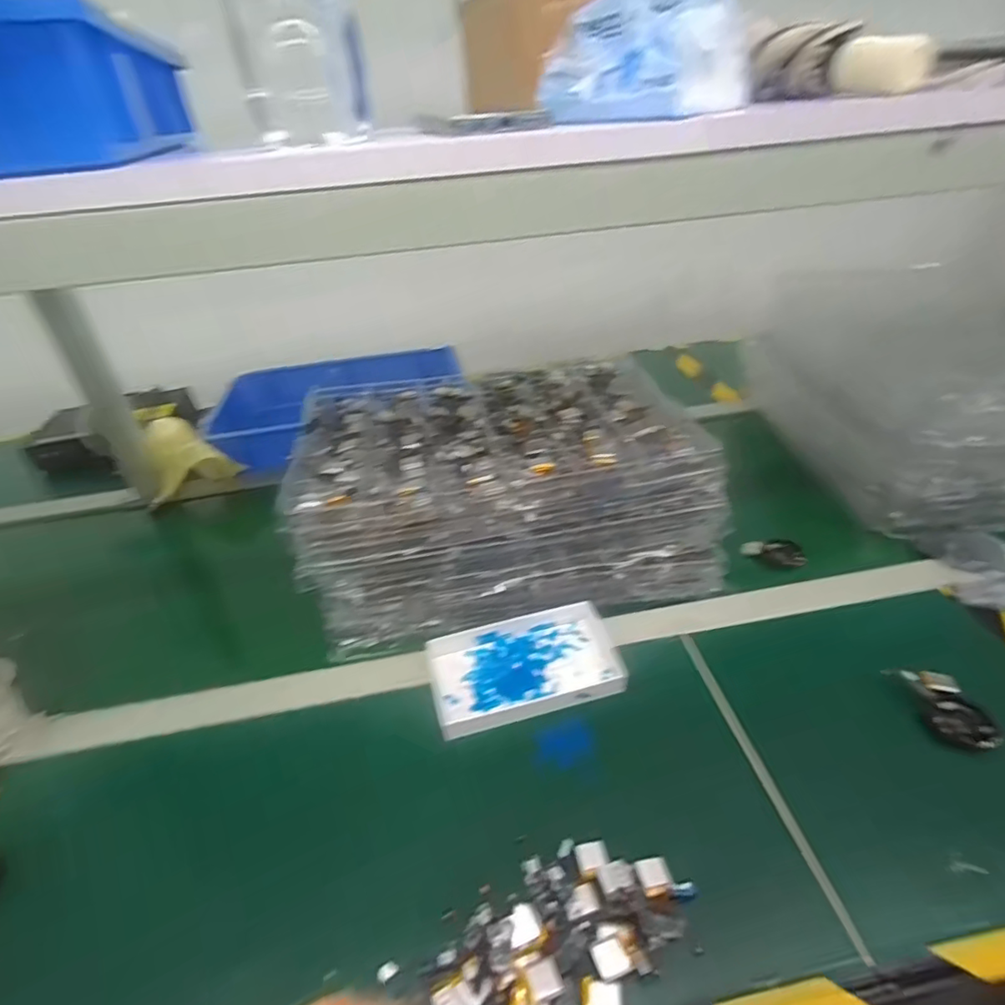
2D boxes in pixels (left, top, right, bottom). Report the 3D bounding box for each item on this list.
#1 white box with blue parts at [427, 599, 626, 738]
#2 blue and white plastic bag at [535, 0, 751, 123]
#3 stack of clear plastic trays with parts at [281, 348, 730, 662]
[{"bbox_3d":[0.021,0.161,0.561,0.181,0.027,0.109,-10,36,-9],"label":"white box with blue parts"},{"bbox_3d":[0.094,-0.322,0.394,0.149,0.079,0.069,11,38,20],"label":"blue and white plastic bag"},{"bbox_3d":[-0.010,-0.021,0.686,0.427,0.168,0.327,-11,36,-9],"label":"stack of clear plastic trays with parts"}]

